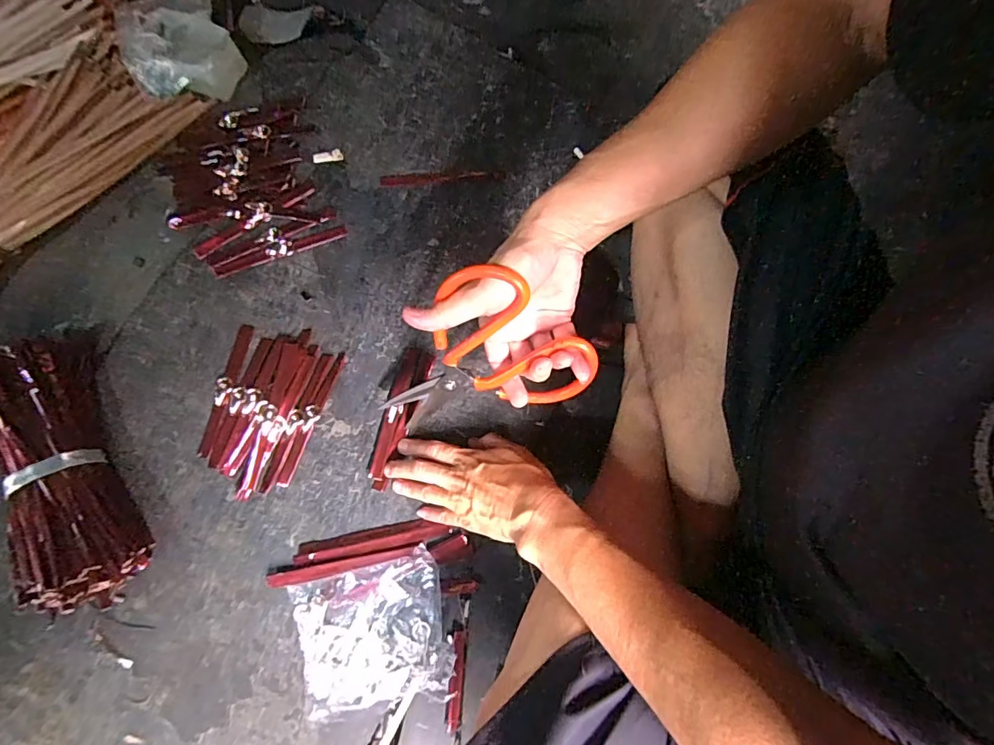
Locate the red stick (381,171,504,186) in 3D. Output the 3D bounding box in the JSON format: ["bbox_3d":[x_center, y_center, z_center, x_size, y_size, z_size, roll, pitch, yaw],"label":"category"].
[{"bbox_3d":[-0.063,-0.225,0.574,0.141,0.004,0.014,-5,79,-2],"label":"red stick"}]

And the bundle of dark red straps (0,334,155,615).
[{"bbox_3d":[-0.406,0.087,0.466,0.080,0.063,0.264,-23,82,-5],"label":"bundle of dark red straps"}]

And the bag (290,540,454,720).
[{"bbox_3d":[-0.115,0.241,0.462,0.135,0.025,0.118,-12,79,-3],"label":"bag"}]

